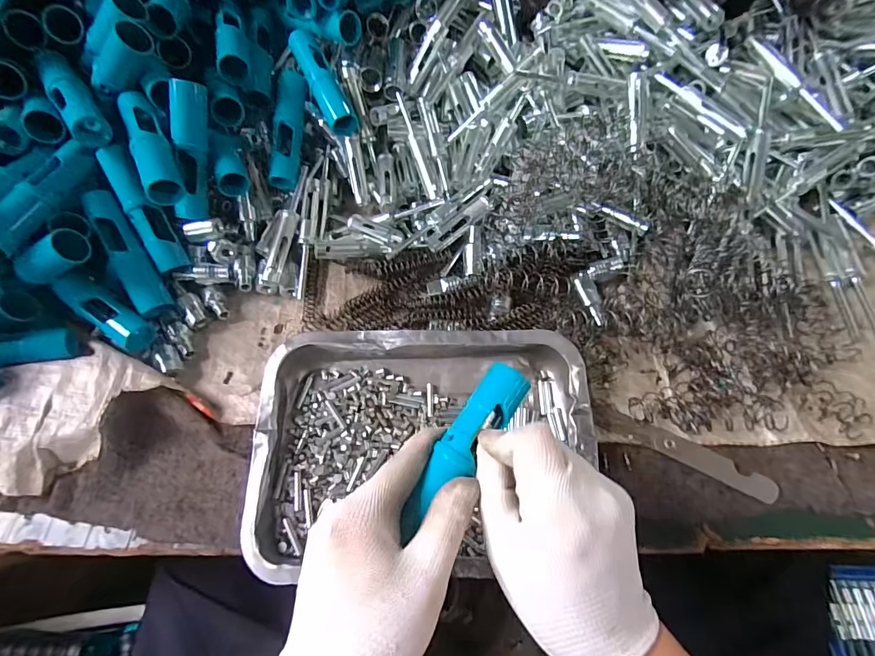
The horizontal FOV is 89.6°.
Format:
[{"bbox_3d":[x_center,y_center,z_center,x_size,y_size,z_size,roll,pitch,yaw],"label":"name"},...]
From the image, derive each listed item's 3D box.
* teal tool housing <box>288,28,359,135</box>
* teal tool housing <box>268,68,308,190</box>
[{"bbox_3d":[-0.122,-0.262,0.467,0.031,0.026,0.117,-26,87,-10],"label":"teal tool housing"},{"bbox_3d":[-0.157,-0.210,0.465,0.026,0.022,0.125,4,84,4],"label":"teal tool housing"}]

